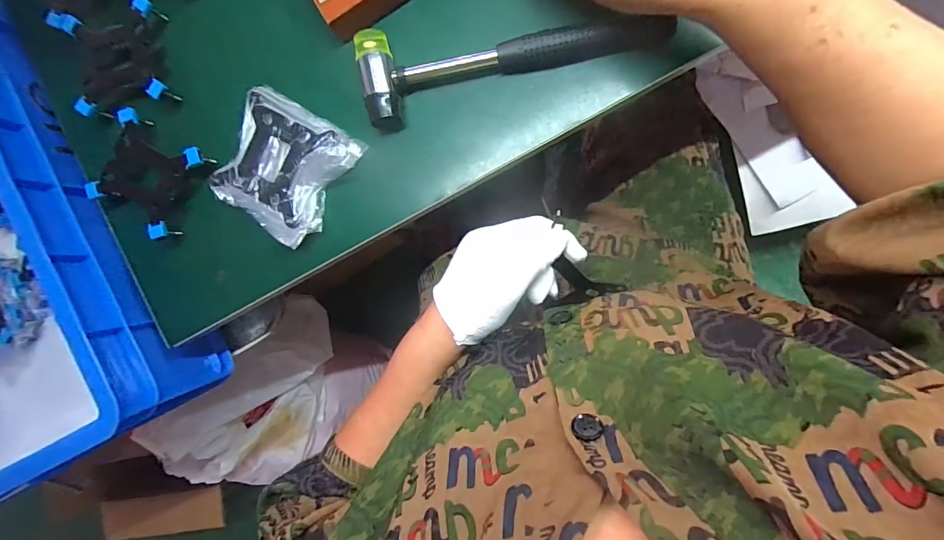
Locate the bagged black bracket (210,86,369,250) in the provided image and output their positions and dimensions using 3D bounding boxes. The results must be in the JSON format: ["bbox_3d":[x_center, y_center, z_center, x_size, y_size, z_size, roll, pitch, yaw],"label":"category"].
[{"bbox_3d":[-0.160,-0.085,0.354,0.103,0.019,0.103,30,96,1],"label":"bagged black bracket"}]

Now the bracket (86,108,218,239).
[{"bbox_3d":[-0.293,-0.088,0.373,0.098,0.028,0.087,30,96,1],"label":"bracket"}]

